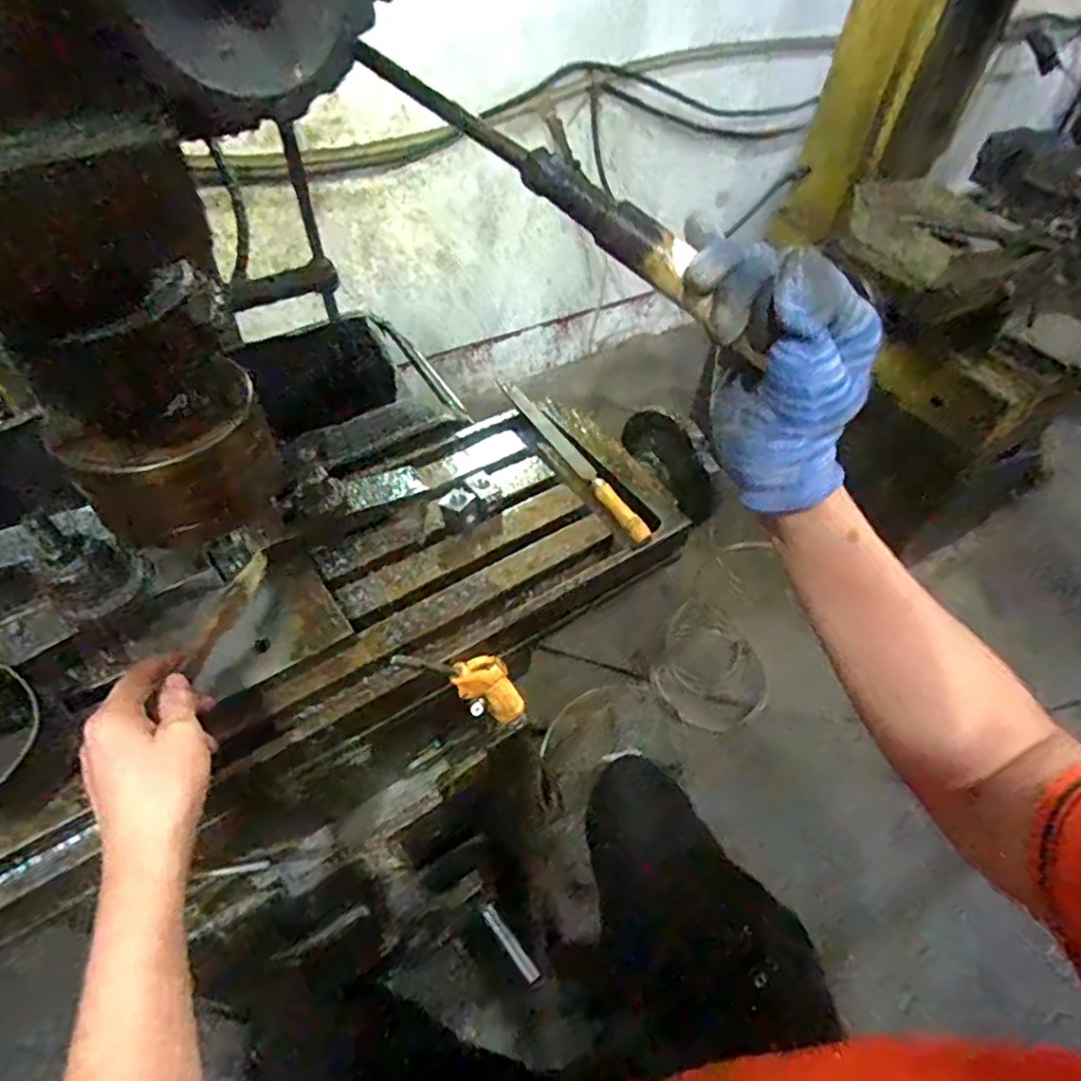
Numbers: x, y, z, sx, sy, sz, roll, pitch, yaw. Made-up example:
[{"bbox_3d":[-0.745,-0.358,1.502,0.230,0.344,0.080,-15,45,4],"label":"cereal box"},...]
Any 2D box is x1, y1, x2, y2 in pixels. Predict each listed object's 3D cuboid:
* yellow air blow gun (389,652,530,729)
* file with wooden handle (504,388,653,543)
[{"bbox_3d":[-0.052,0.121,0.557,0.048,0.208,0.024,-31,55,3],"label":"yellow air blow gun"},{"bbox_3d":[0.036,-0.090,0.688,0.021,0.022,0.273,-22,54,-21],"label":"file with wooden handle"}]

